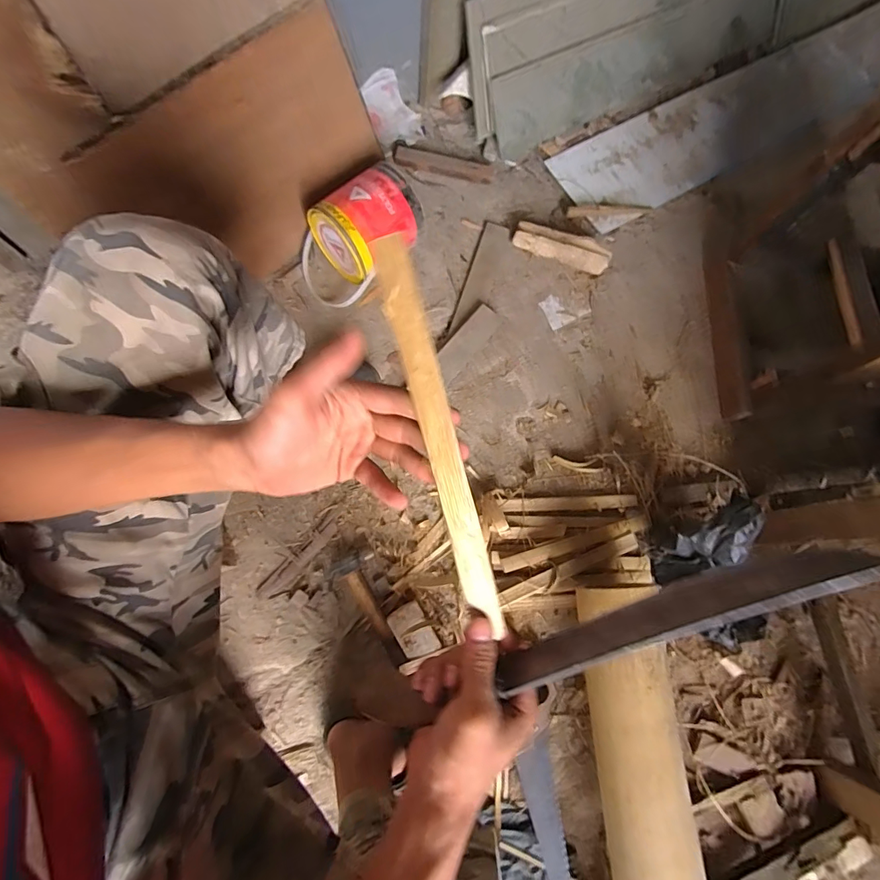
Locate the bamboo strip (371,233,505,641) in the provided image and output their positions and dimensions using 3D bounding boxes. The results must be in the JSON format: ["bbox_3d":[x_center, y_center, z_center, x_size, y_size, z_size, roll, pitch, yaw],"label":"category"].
[{"bbox_3d":[0.002,0.010,0.287,0.021,0.007,0.262,-17,106,-6],"label":"bamboo strip"}]

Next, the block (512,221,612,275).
[{"bbox_3d":[0.250,-0.394,0.917,0.198,0.056,0.047,23,75,2],"label":"block"}]

